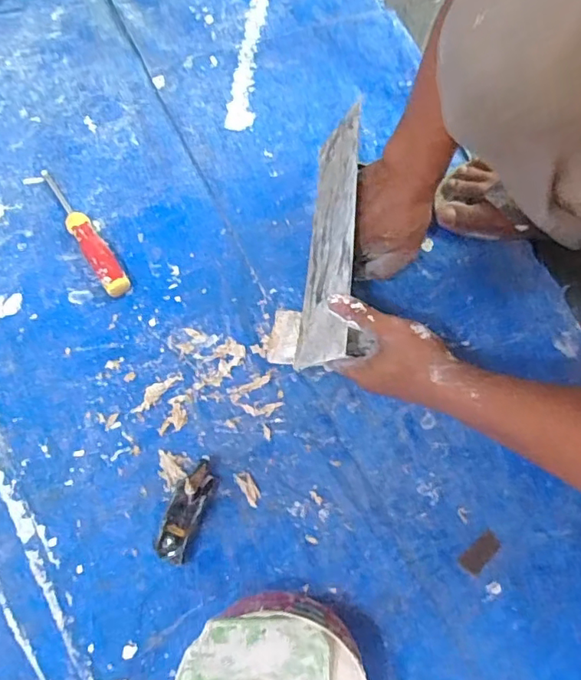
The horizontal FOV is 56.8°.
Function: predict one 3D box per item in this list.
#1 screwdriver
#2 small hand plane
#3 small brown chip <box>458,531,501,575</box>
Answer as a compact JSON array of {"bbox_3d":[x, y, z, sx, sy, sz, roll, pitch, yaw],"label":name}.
[{"bbox_3d":[-0.235,-0.126,0.610,0.027,0.022,0.172,-32,80,-5],"label":"screwdriver"},{"bbox_3d":[-0.106,0.171,0.537,0.033,0.030,0.098,23,81,5],"label":"small hand plane"},{"bbox_3d":[0.194,0.218,0.550,0.045,0.004,0.022,-43,81,-7],"label":"small brown chip"}]

